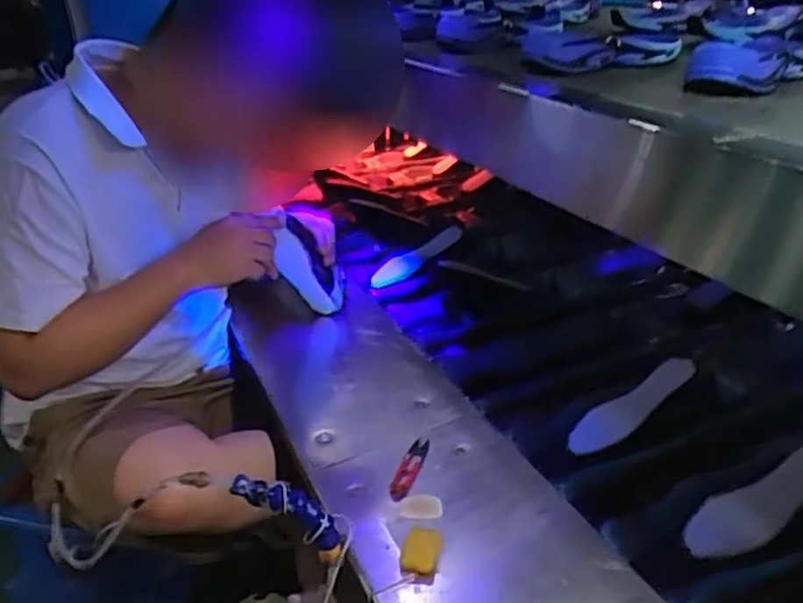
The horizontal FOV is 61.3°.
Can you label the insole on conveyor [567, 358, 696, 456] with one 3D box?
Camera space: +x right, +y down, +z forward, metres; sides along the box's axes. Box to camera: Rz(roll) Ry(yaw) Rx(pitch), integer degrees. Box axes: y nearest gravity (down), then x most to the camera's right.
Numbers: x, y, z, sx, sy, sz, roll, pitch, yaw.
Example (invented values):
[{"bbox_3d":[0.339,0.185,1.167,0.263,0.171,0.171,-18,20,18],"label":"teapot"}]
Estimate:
[{"bbox_3d":[0.310,0.138,0.906,0.205,0.021,0.063,-34,35,-8],"label":"insole on conveyor"}]

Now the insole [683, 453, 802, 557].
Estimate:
[{"bbox_3d":[0.401,0.217,0.744,0.200,0.020,0.058,-30,33,-5],"label":"insole"}]

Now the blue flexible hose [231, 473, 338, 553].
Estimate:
[{"bbox_3d":[-0.110,0.207,0.676,0.125,0.035,0.021,37,22,-16],"label":"blue flexible hose"}]

